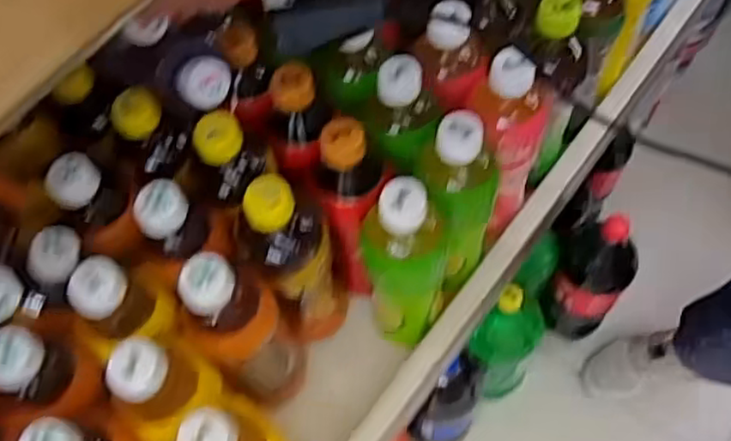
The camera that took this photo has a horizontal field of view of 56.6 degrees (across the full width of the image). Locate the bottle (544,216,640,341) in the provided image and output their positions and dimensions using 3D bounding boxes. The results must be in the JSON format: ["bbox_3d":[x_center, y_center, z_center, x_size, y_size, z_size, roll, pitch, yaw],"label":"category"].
[{"bbox_3d":[0.313,0.084,0.965,0.105,0.300,0.089,25,66,16],"label":"bottle"}]

